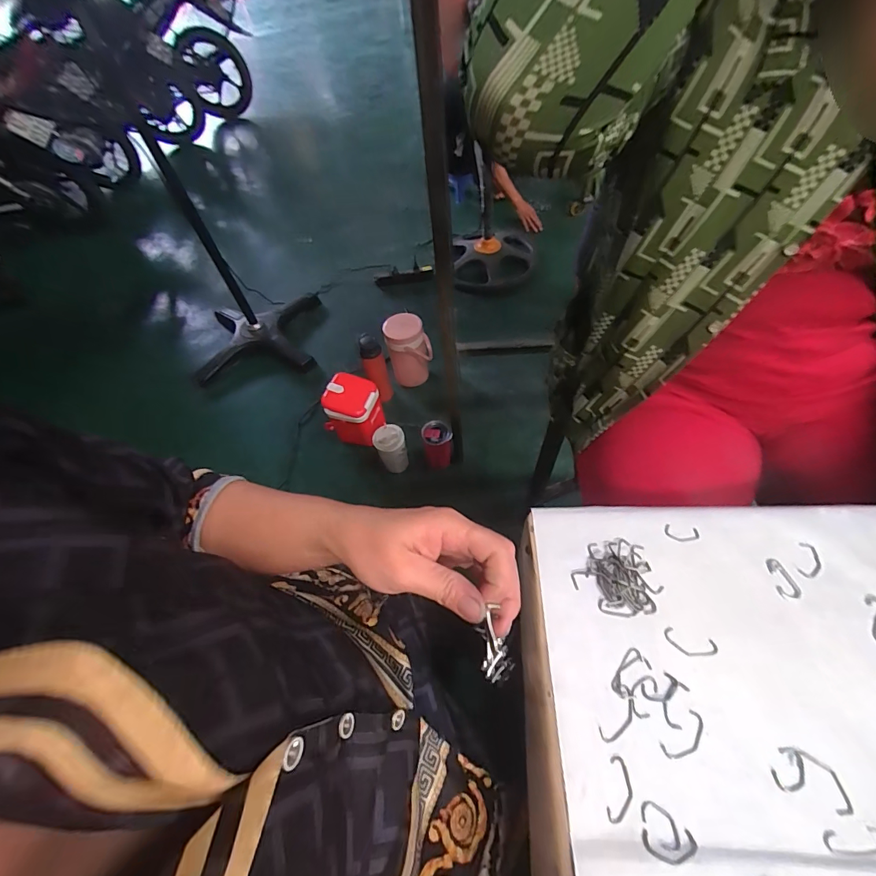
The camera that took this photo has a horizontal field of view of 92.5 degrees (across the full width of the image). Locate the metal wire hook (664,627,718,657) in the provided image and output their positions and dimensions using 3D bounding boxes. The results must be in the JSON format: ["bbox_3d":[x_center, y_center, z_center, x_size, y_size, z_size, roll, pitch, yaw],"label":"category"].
[{"bbox_3d":[0.215,0.175,0.356,0.041,0.004,0.019,13,57,14],"label":"metal wire hook"}]

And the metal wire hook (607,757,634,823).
[{"bbox_3d":[0.135,0.259,0.309,0.017,0.004,0.040,12,57,14],"label":"metal wire hook"}]

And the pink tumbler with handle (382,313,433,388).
[{"bbox_3d":[-0.101,-0.309,1.519,0.154,0.246,0.139,-8,56,1],"label":"pink tumbler with handle"}]

